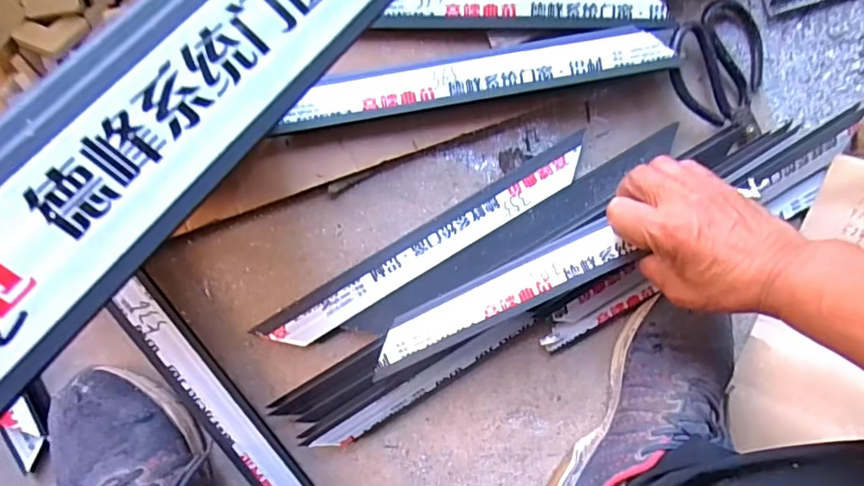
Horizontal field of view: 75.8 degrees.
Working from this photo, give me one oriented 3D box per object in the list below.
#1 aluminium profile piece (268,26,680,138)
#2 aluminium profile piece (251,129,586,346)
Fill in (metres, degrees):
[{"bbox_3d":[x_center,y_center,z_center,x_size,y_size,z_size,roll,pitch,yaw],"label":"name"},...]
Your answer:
[{"bbox_3d":[0.037,-0.140,0.471,0.325,0.042,0.044,-11,96,-6],"label":"aluminium profile piece"},{"bbox_3d":[-0.001,0.002,0.498,0.320,0.015,0.037,-31,98,-4],"label":"aluminium profile piece"}]

